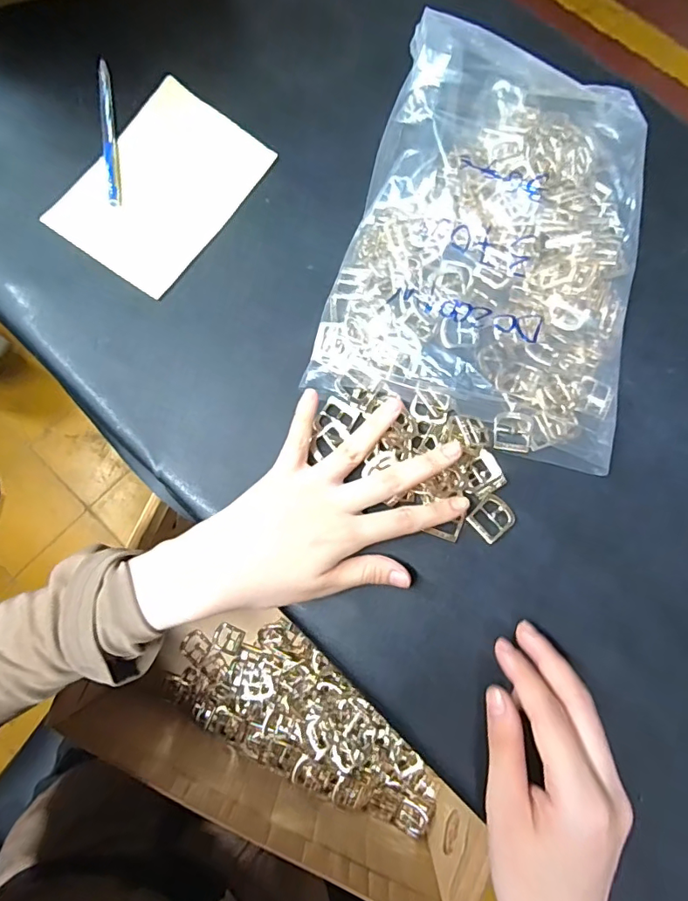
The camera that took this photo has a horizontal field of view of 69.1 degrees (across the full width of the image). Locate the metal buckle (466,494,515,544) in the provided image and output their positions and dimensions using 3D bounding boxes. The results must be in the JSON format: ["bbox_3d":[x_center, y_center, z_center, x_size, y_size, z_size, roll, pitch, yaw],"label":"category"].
[{"bbox_3d":[0.098,0.044,0.328,0.025,0.004,0.028,44,80,8],"label":"metal buckle"}]

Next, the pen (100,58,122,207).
[{"bbox_3d":[-0.185,-0.251,0.394,0.011,0.008,0.130,-8,77,-3],"label":"pen"}]

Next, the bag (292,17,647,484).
[{"bbox_3d":[0.112,-0.155,0.339,0.206,0.065,0.291,16,78,3],"label":"bag"}]

